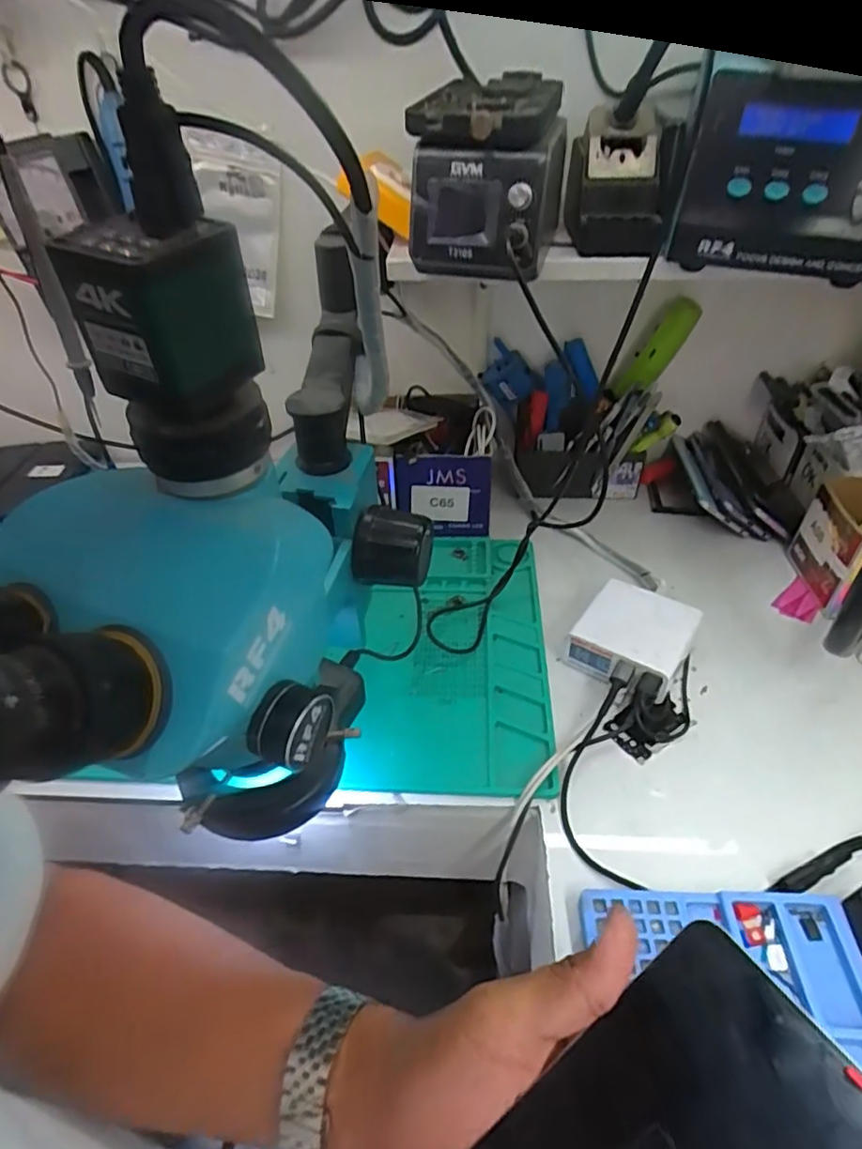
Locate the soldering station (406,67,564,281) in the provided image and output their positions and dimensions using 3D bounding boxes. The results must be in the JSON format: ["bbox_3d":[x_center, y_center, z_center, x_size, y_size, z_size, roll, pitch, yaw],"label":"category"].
[{"bbox_3d":[0.043,-0.291,0.443,0.096,0.105,0.154,9,40,10],"label":"soldering station"}]

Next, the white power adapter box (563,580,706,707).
[{"bbox_3d":[0.170,0.055,0.513,0.086,0.046,0.090,27,46,28],"label":"white power adapter box"}]

